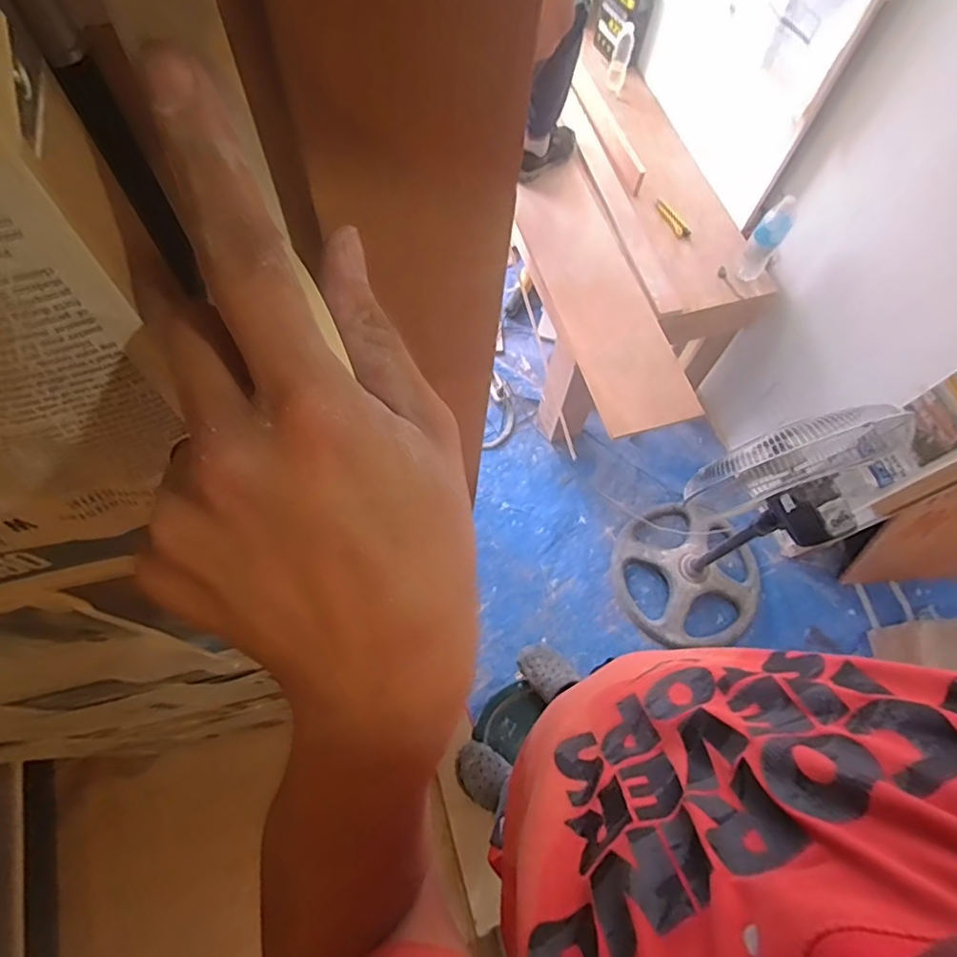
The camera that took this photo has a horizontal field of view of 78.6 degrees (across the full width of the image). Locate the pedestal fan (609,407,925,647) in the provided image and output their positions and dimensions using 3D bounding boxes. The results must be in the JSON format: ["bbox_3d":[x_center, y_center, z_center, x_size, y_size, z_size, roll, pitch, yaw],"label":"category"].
[{"bbox_3d":[0.778,0.122,1.624,0.607,0.935,0.452,-18,68,-11],"label":"pedestal fan"}]

